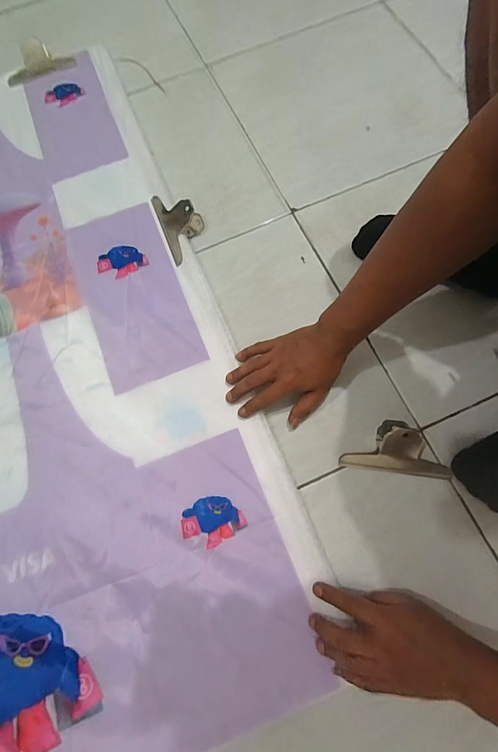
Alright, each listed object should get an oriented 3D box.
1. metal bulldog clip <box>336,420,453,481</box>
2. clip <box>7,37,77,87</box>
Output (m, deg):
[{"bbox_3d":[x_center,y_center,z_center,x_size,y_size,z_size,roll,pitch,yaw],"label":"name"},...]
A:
[{"bbox_3d":[0.194,0.090,0.440,0.136,0.043,0.068,6,74,3],"label":"metal bulldog clip"},{"bbox_3d":[-0.418,-0.623,0.667,0.137,0.032,0.064,-19,74,-4],"label":"clip"}]

